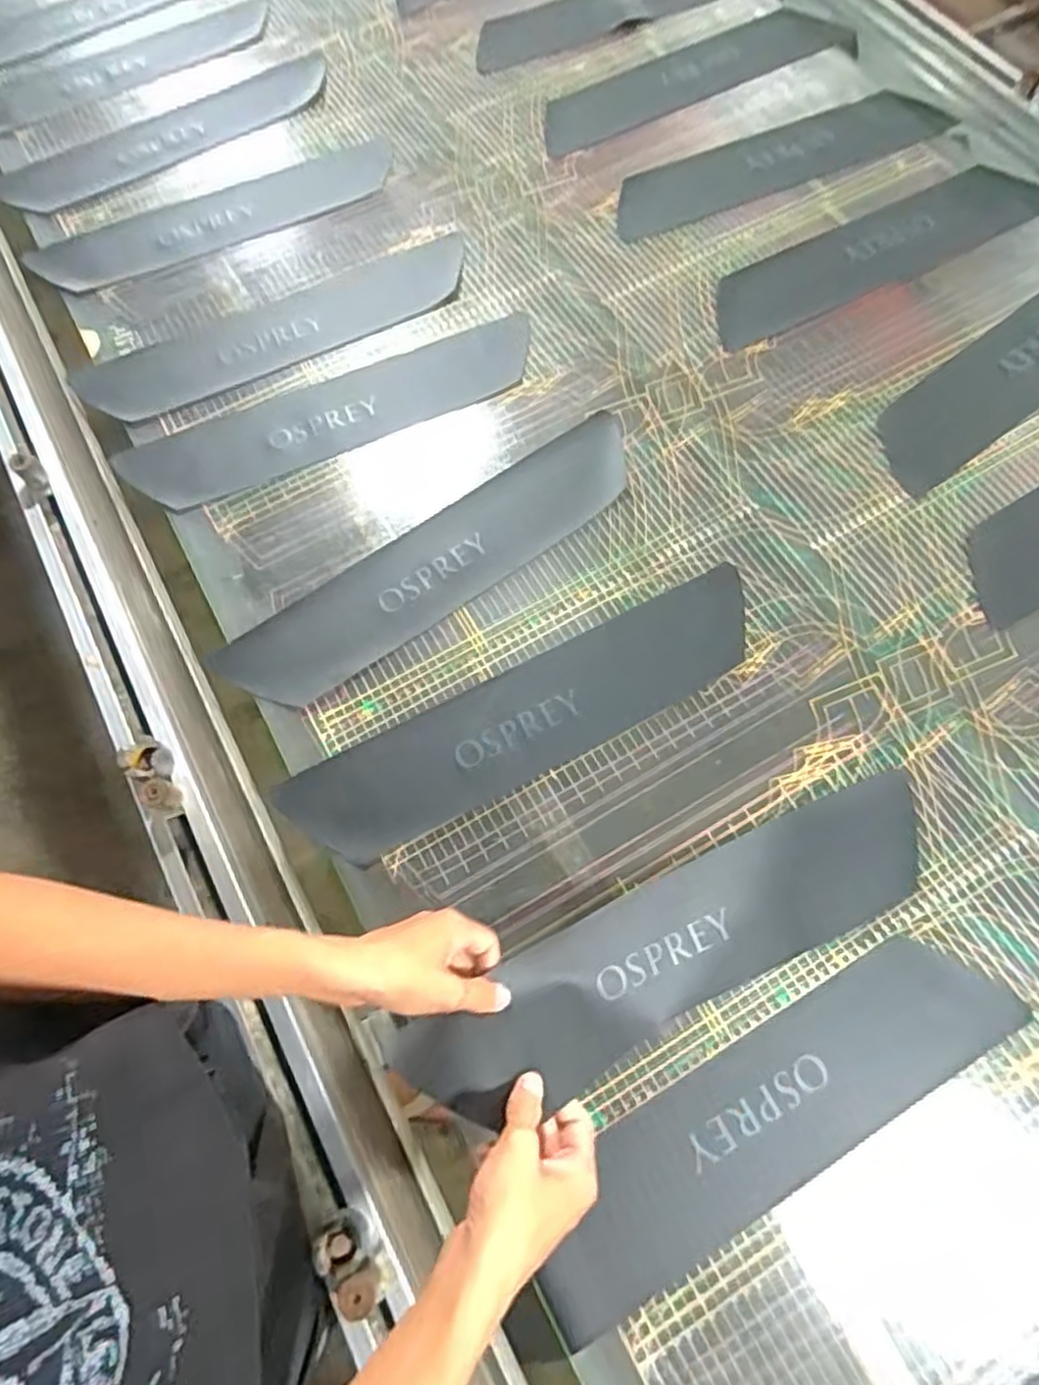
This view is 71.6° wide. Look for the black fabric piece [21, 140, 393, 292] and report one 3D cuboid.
[{"bbox_3d":[-0.381,-0.620,0.931,0.474,0.019,0.126,-29,70,-11],"label":"black fabric piece"}]

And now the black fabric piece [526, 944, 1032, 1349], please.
[{"bbox_3d":[0.195,0.323,0.556,0.411,0.007,0.105,-28,70,-10],"label":"black fabric piece"}]

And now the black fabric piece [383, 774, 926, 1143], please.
[{"bbox_3d":[0.136,0.198,0.573,0.467,0.044,0.103,-22,69,-16],"label":"black fabric piece"}]

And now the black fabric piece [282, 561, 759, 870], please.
[{"bbox_3d":[0.015,0.022,0.677,0.470,0.006,0.104,-26,72,-9],"label":"black fabric piece"}]

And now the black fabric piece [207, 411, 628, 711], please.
[{"bbox_3d":[-0.077,-0.134,0.739,0.474,0.013,0.102,-35,74,-12],"label":"black fabric piece"}]

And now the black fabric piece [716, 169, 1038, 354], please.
[{"bbox_3d":[0.463,-0.568,0.924,0.534,0.013,0.112,-29,75,-12],"label":"black fabric piece"}]

